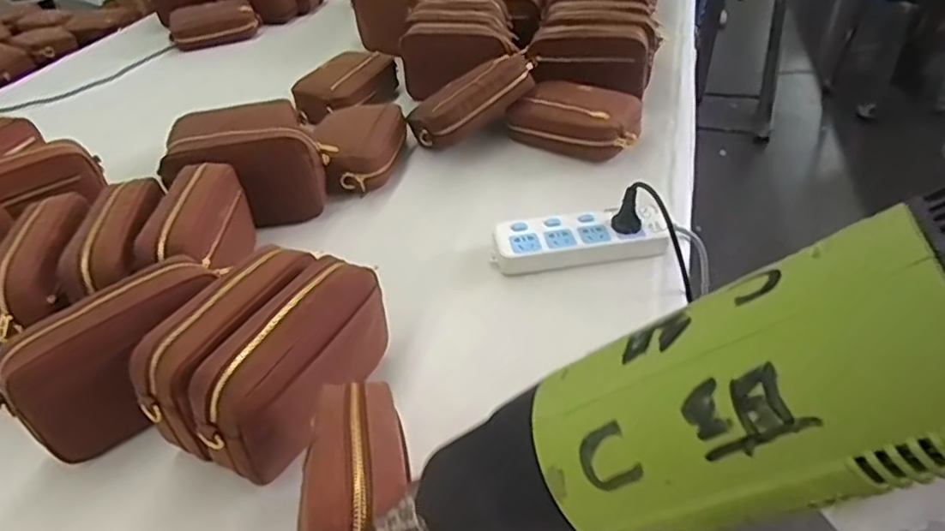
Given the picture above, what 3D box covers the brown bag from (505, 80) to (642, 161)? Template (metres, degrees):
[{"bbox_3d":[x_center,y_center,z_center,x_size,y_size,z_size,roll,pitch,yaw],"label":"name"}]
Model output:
[{"bbox_3d":[0.157,-0.221,0.947,0.189,0.071,0.107,16,43,26],"label":"brown bag"}]

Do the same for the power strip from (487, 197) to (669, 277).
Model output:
[{"bbox_3d":[0.127,-0.032,0.753,0.205,0.043,0.078,-6,38,-1],"label":"power strip"}]

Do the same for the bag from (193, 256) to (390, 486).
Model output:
[{"bbox_3d":[-0.150,0.089,0.552,0.063,0.126,0.204,15,42,25],"label":"bag"}]

